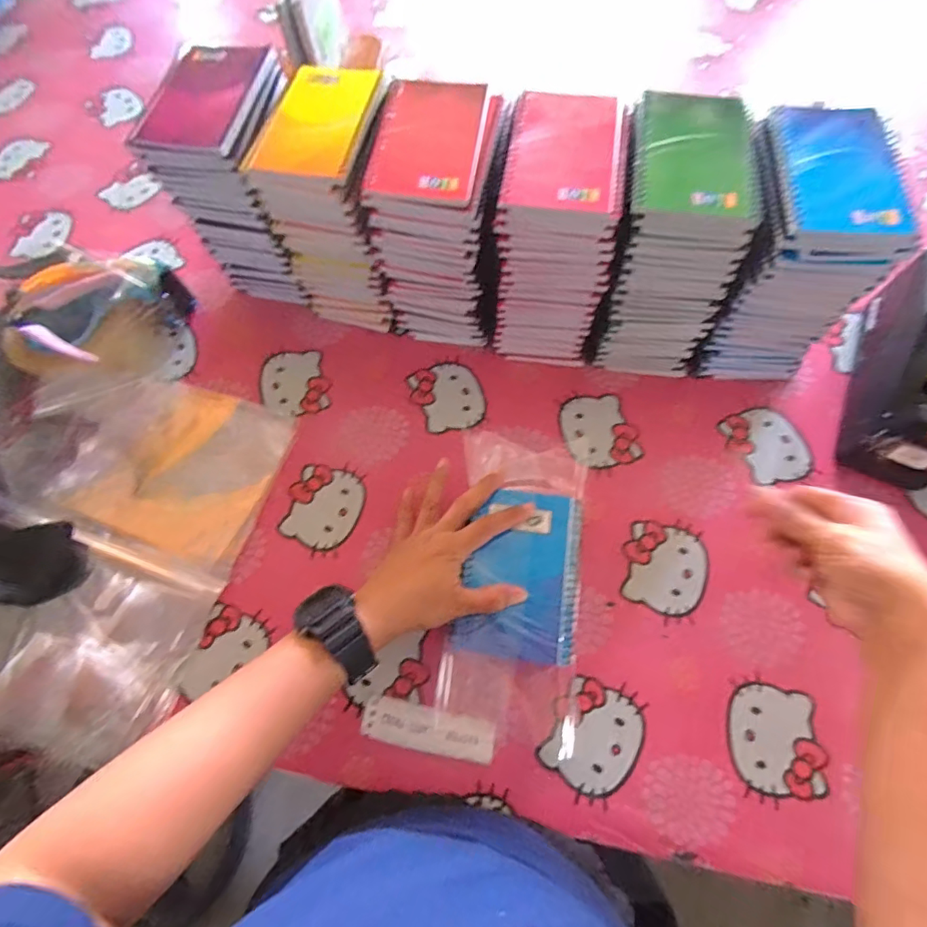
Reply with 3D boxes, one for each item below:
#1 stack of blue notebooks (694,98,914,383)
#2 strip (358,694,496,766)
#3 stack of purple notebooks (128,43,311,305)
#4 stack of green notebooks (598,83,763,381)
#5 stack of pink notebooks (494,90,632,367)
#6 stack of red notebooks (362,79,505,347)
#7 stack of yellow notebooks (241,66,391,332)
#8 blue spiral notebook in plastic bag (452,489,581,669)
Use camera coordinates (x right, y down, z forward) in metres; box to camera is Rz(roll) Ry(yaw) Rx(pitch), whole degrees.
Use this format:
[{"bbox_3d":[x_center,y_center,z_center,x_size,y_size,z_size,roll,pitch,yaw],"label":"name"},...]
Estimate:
[{"bbox_3d":[0.282,-0.182,0.445,0.101,0.188,0.133,4,68,4],"label":"stack of blue notebooks"},{"bbox_3d":[-0.029,0.217,0.401,0.107,0.004,0.030,10,68,8],"label":"strip"},{"bbox_3d":[-0.218,-0.280,0.501,0.099,0.183,0.137,5,69,4],"label":"stack of purple notebooks"},{"bbox_3d":[0.183,-0.193,0.451,0.103,0.193,0.134,5,69,4],"label":"stack of green notebooks"},{"bbox_3d":[0.082,-0.208,0.462,0.098,0.188,0.137,6,69,4],"label":"stack of pink notebooks"},{"bbox_3d":[-0.018,-0.225,0.472,0.109,0.190,0.127,10,69,6],"label":"stack of red notebooks"},{"bbox_3d":[-0.122,-0.251,0.487,0.099,0.185,0.135,10,69,6],"label":"stack of yellow notebooks"},{"bbox_3d":[0.048,0.086,0.390,0.090,0.014,0.129,7,69,5],"label":"blue spiral notebook in plastic bag"}]

